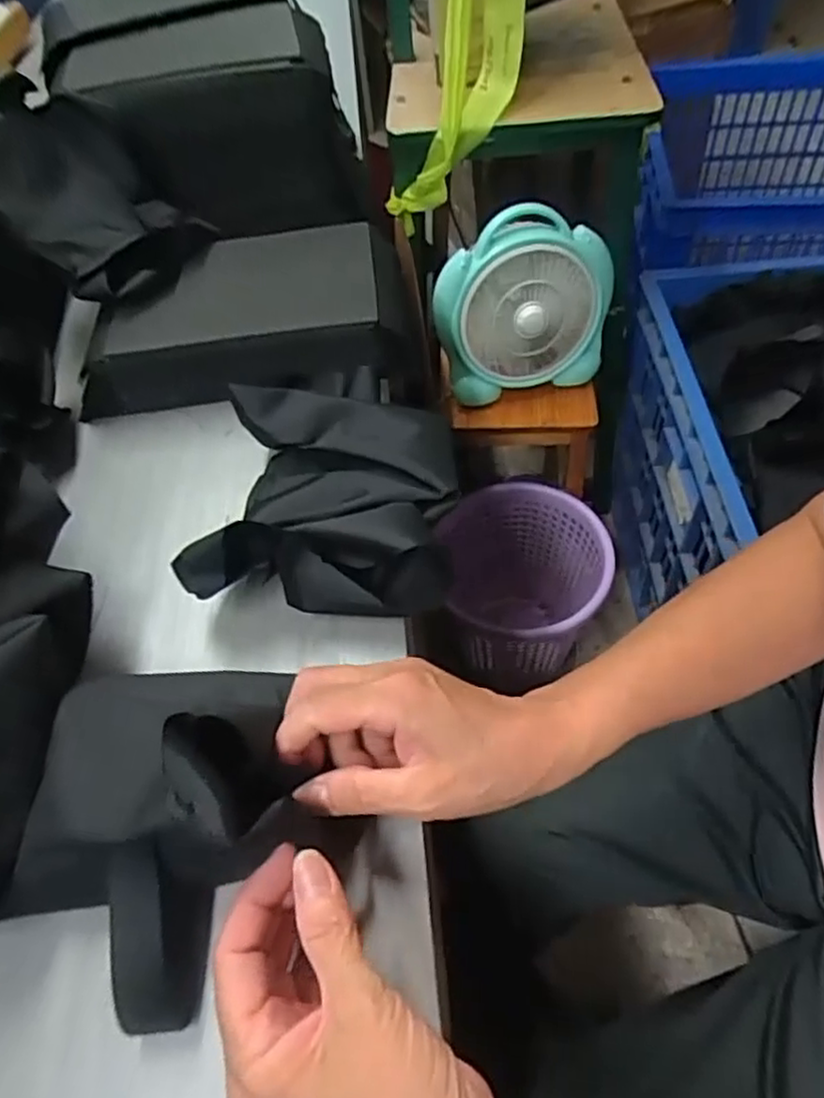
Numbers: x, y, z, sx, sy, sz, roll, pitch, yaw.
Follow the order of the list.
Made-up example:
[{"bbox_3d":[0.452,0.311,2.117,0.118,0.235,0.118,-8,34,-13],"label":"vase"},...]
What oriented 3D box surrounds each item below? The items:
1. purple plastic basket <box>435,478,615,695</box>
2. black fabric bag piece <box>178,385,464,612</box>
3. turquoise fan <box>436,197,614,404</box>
[{"bbox_3d":[0.184,0.097,1.162,0.245,0.344,0.235,-14,52,-5],"label":"purple plastic basket"},{"bbox_3d":[-0.054,-0.036,0.470,0.162,0.048,0.163,3,53,8],"label":"black fabric bag piece"},{"bbox_3d":[0.147,-0.317,0.924,0.229,0.214,0.072,-11,52,-3],"label":"turquoise fan"}]

